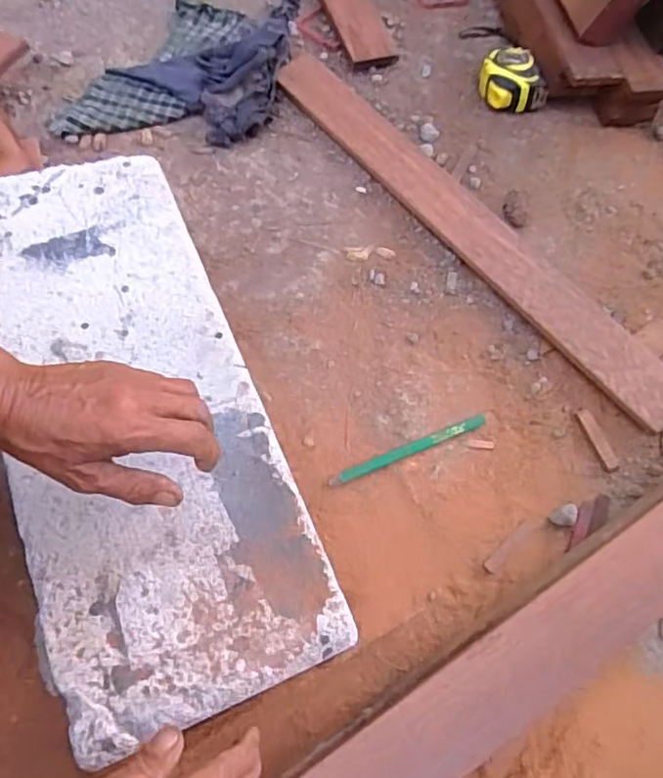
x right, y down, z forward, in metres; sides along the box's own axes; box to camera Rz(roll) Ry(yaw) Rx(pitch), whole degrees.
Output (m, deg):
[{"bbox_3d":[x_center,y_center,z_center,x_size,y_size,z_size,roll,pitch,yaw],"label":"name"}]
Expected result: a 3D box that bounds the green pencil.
[{"bbox_3d":[0.077,0.058,0.580,0.168,0.004,0.011,-21,69,-11],"label":"green pencil"}]

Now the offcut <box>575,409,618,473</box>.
[{"bbox_3d":[0.263,0.050,0.594,0.015,0.004,0.066,-19,69,-10],"label":"offcut"}]

